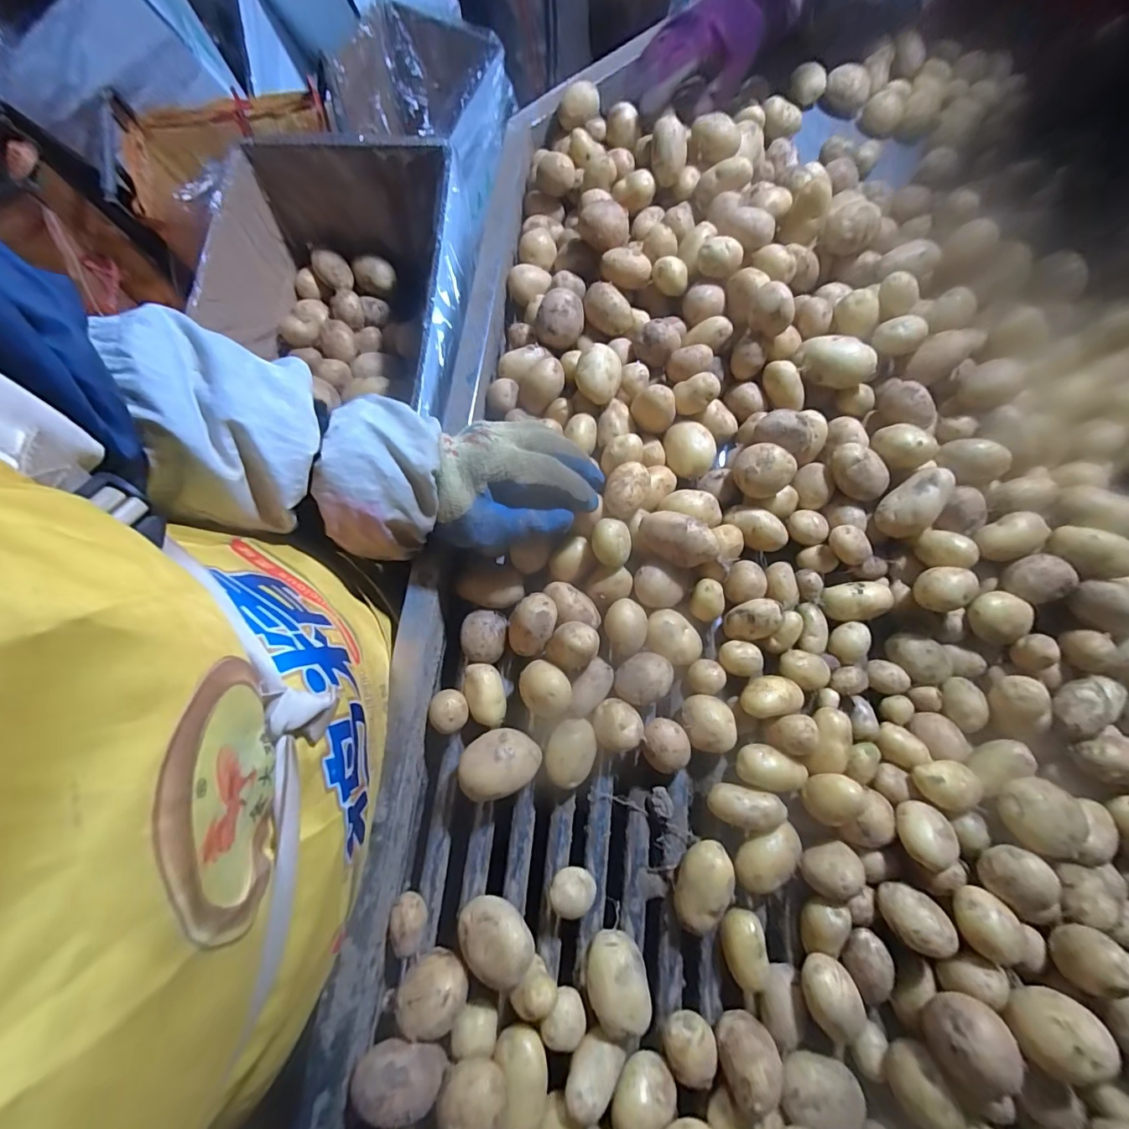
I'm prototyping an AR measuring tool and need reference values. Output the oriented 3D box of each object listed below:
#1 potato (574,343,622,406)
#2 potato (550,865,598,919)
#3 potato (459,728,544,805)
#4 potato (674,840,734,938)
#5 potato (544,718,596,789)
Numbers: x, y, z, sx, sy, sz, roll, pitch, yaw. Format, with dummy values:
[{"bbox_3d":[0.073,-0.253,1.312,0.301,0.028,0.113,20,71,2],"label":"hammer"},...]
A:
[{"bbox_3d":[0.032,-0.178,0.458,0.041,0.030,0.048,17,76,3],"label":"potato"},{"bbox_3d":[0.006,0.241,0.364,0.032,0.028,0.028,4,76,0],"label":"potato"},{"bbox_3d":[-0.050,0.150,0.376,0.060,0.046,0.043,-25,78,-7],"label":"potato"},{"bbox_3d":[0.102,0.238,0.366,0.035,0.034,0.061,25,77,5],"label":"potato"},{"bbox_3d":[0.005,0.148,0.389,0.037,0.030,0.049,17,76,3],"label":"potato"}]

